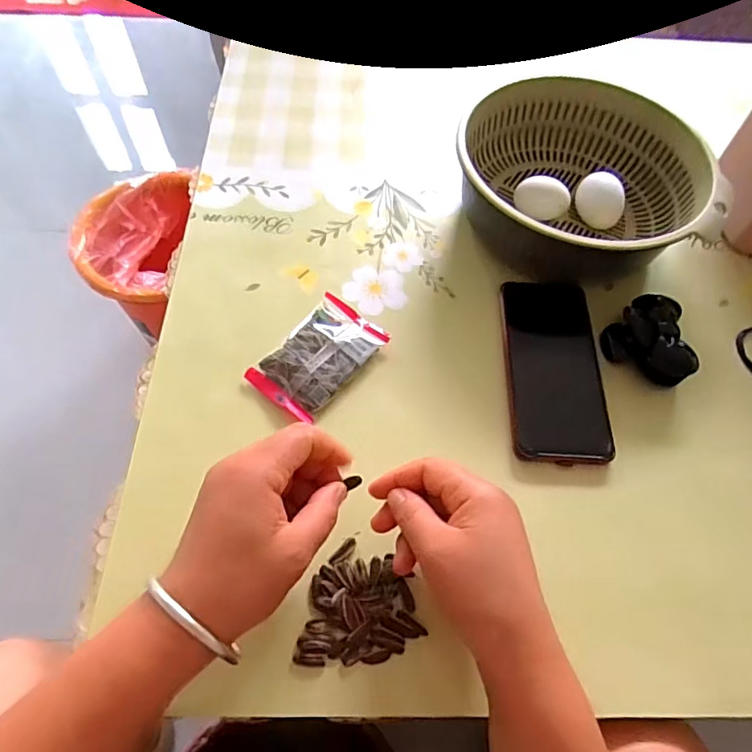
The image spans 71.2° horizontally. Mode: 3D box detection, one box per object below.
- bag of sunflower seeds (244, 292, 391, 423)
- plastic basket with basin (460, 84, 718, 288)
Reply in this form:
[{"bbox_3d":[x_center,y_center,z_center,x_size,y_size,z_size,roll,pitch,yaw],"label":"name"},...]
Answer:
[{"bbox_3d":[-0.045,-0.016,0.424,0.062,0.017,0.101,36,64,16],"label":"bag of sunflower seeds"},{"bbox_3d":[0.183,-0.190,0.501,0.214,0.078,0.197,2,60,-2],"label":"plastic basket with basin"}]

